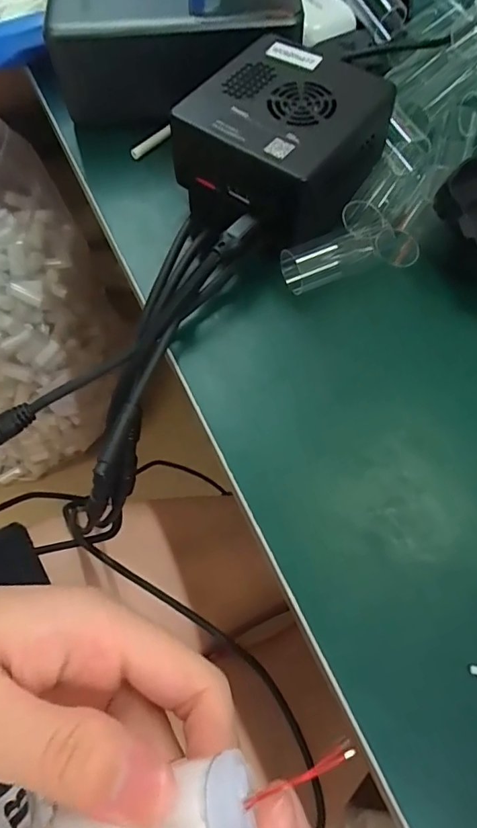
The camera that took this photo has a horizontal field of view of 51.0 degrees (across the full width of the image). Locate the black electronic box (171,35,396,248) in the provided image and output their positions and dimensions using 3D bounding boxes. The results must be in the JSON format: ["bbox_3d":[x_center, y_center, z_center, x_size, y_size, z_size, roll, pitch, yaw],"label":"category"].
[{"bbox_3d":[0.019,-0.124,0.233,0.076,0.043,0.082,32,70,16],"label":"black electronic box"}]

